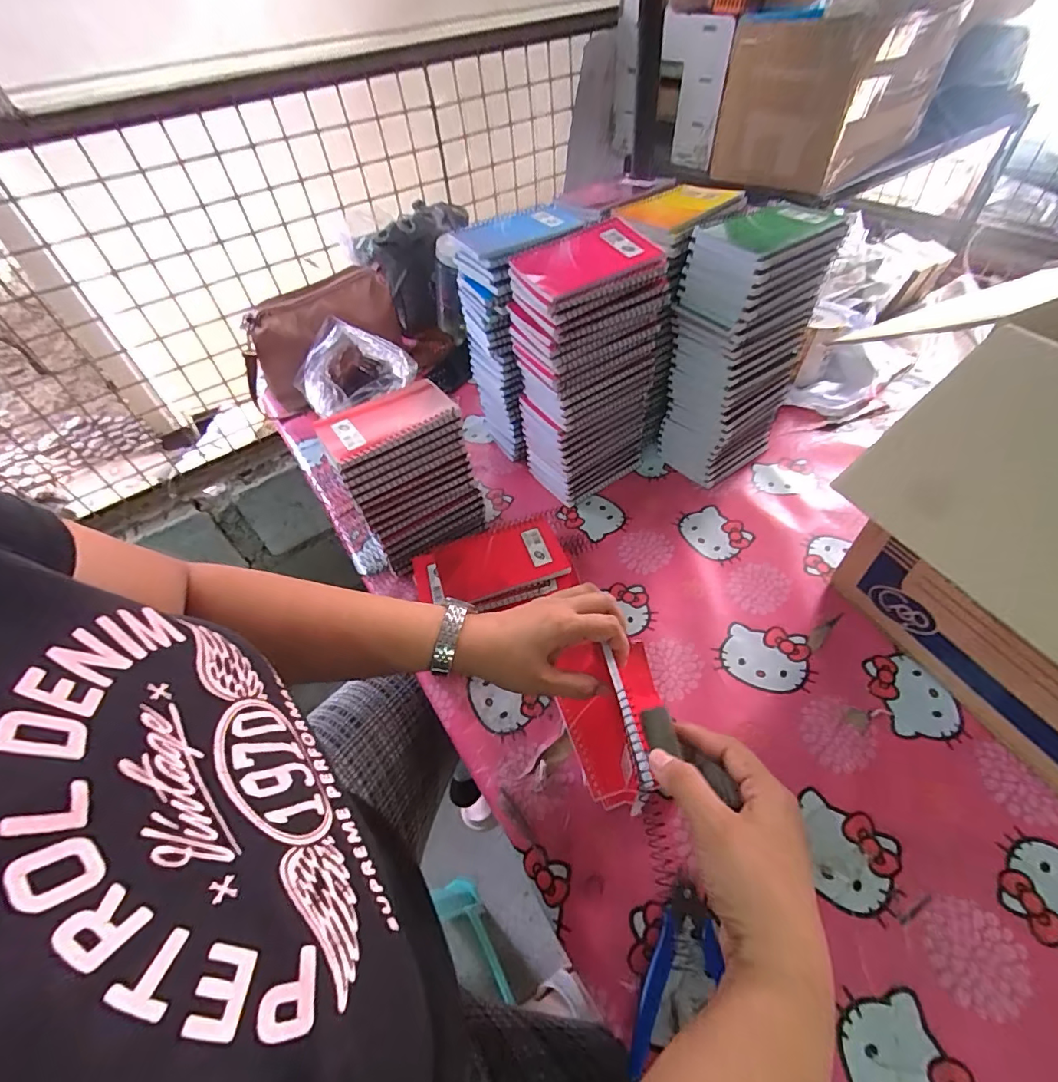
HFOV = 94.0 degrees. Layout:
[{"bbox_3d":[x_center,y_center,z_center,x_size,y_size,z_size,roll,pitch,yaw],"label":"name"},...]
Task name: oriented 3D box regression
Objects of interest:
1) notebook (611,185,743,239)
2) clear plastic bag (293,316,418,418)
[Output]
[{"bbox_3d":[0.164,-0.369,0.547,0.098,0.018,0.137,33,56,27],"label":"notebook"},{"bbox_3d":[-0.258,-0.248,0.724,0.149,0.093,0.171,-33,54,-20],"label":"clear plastic bag"}]

